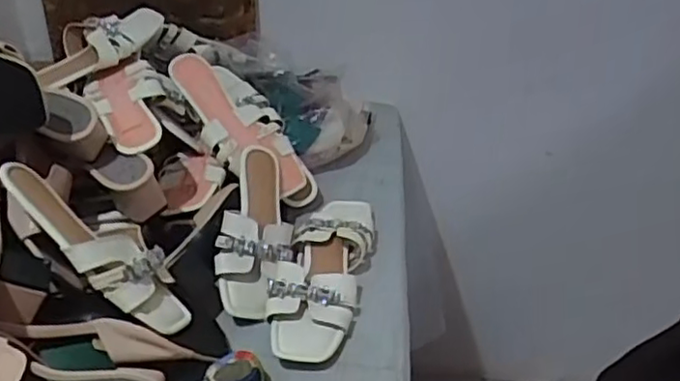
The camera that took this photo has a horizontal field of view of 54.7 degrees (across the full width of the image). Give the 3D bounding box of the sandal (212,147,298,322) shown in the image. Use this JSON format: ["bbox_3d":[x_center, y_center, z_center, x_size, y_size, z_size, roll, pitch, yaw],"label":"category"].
[{"bbox_3d":[-0.102,0.051,0.836,0.085,0.096,0.233,1,49,4],"label":"sandal"}]

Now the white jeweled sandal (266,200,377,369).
[{"bbox_3d":[-0.020,0.102,0.822,0.098,0.060,0.285,8,36,9],"label":"white jeweled sandal"}]

